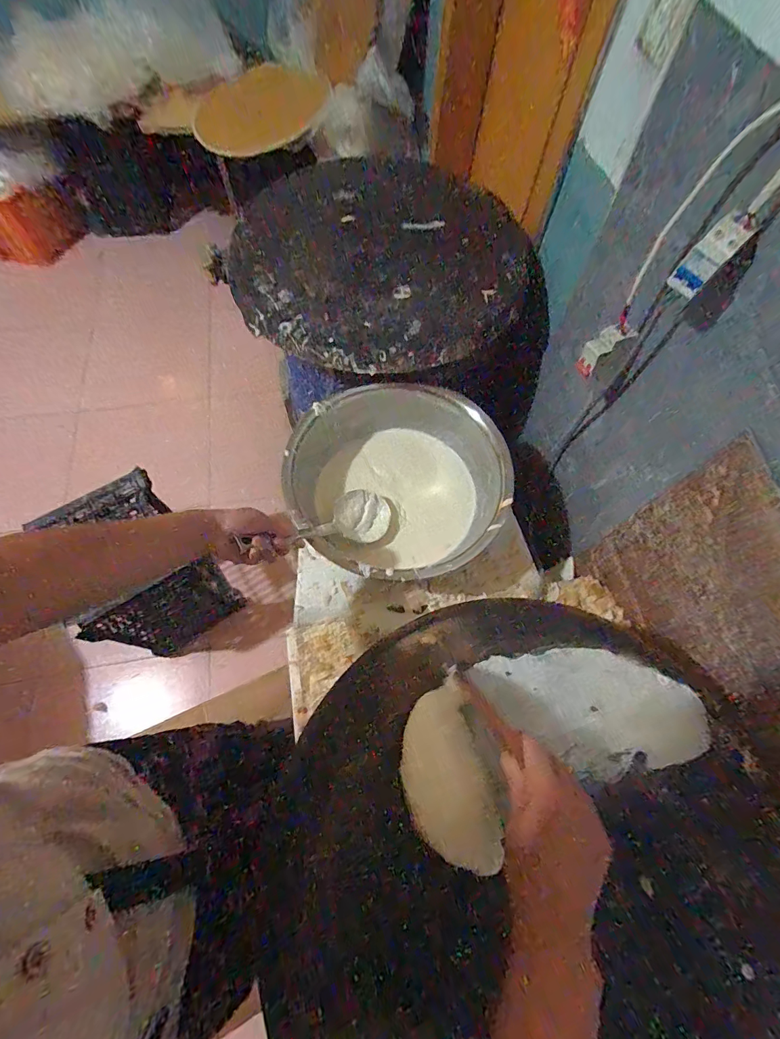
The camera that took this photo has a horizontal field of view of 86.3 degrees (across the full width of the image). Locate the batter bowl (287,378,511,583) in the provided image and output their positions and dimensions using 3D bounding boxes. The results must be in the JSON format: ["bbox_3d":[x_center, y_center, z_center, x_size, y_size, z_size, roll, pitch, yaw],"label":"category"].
[{"bbox_3d":[0.020,-0.065,0.808,0.379,0.148,0.386,1,66,-2],"label":"batter bowl"}]

